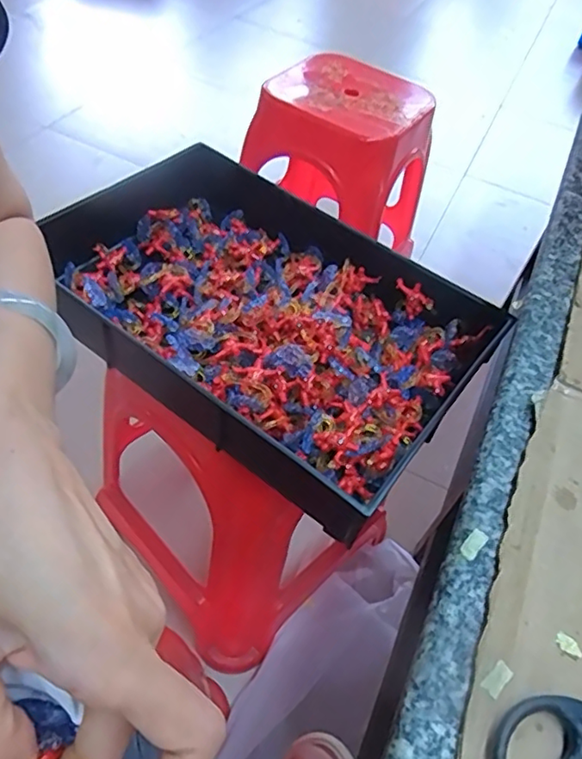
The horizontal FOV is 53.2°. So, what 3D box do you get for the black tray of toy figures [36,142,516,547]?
[{"bbox_3d":[-0.065,-0.104,0.665,0.542,0.076,0.329,34,53,18],"label":"black tray of toy figures"}]

